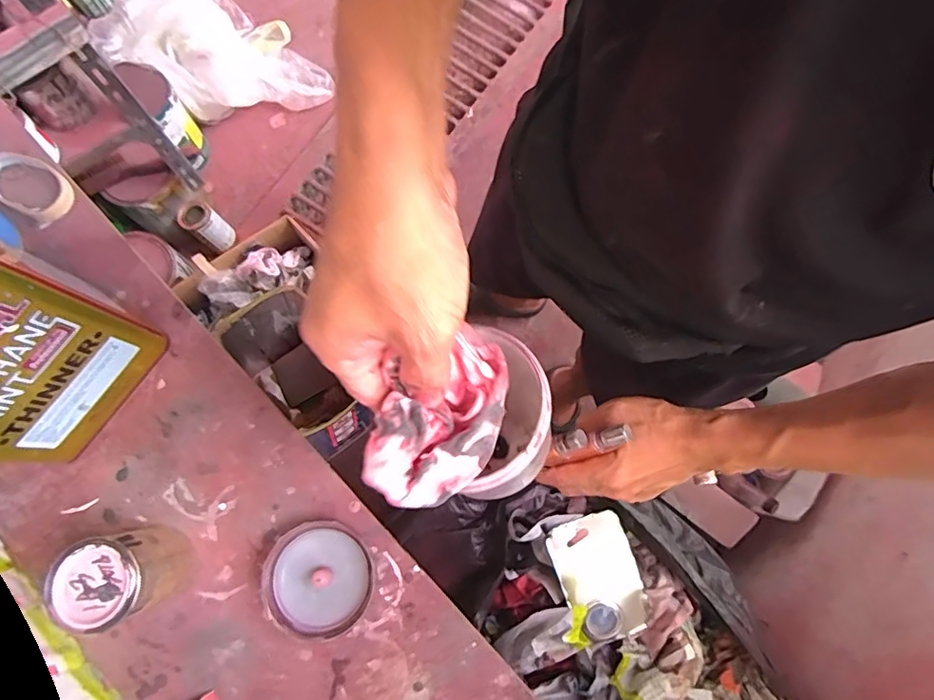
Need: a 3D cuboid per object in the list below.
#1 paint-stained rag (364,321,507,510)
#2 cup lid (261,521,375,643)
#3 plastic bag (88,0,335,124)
[{"bbox_3d":[-0.008,0.042,0.283,0.091,0.048,0.062,-39,80,-9],"label":"paint-stained rag"},{"bbox_3d":[-0.143,0.222,0.527,0.101,0.030,0.101,0,77,0],"label":"cup lid"},{"bbox_3d":[-0.607,-0.712,1.320,0.445,0.183,0.373,41,80,8],"label":"plastic bag"}]

